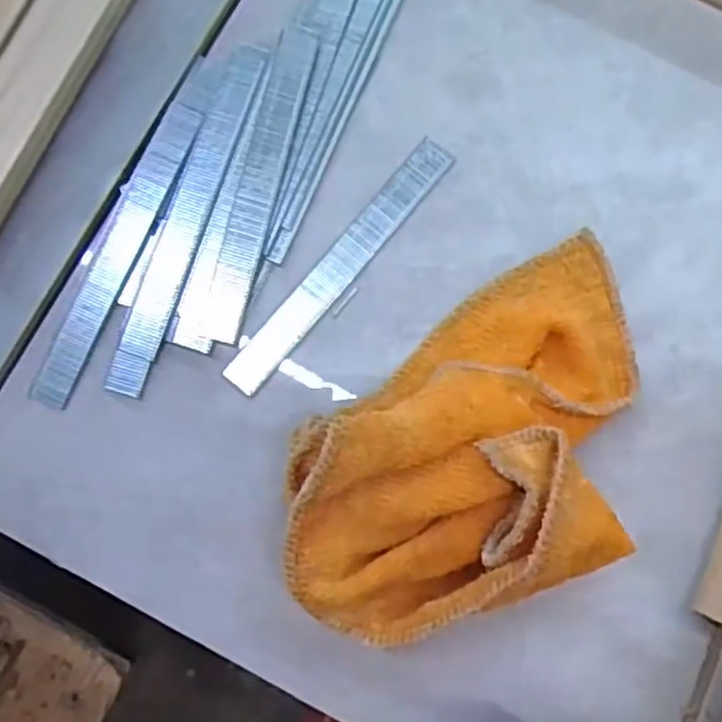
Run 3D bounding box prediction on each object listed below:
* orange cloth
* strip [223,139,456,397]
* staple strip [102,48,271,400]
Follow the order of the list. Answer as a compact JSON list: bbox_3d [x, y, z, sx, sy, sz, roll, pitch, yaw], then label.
[{"bbox_3d":[0.042,0.028,0.247,0.155,0.039,0.082,-39,87,-6],"label":"orange cloth"},{"bbox_3d":[-0.005,-0.035,0.271,0.013,0.004,0.113,39,84,2],"label":"strip"},{"bbox_3d":[-0.062,-0.053,0.266,0.016,0.006,0.133,19,83,0],"label":"staple strip"}]

